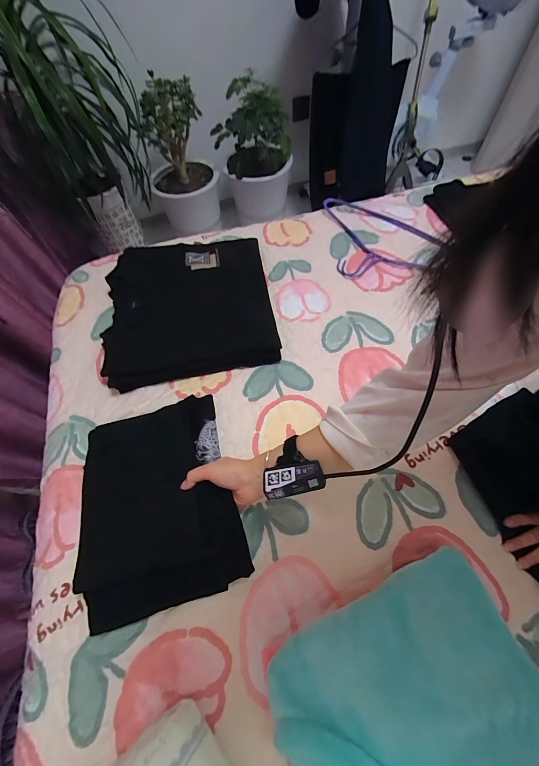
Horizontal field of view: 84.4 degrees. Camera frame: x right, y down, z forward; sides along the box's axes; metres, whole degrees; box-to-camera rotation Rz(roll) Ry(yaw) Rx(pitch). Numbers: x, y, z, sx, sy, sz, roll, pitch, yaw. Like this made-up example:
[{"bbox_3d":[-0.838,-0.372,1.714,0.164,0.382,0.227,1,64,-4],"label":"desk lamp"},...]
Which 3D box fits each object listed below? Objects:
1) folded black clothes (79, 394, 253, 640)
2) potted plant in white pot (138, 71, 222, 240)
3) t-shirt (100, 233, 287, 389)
[{"bbox_3d":[-0.166,0.157,0.438,0.213,0.053,0.288,-16,63,-6],"label":"folded black clothes"},{"bbox_3d":[-0.378,-0.914,1.325,0.276,0.584,0.274,-12,61,-3],"label":"potted plant in white pot"},{"bbox_3d":[-0.172,-0.175,0.634,0.335,0.057,0.355,-11,63,-4],"label":"t-shirt"}]

